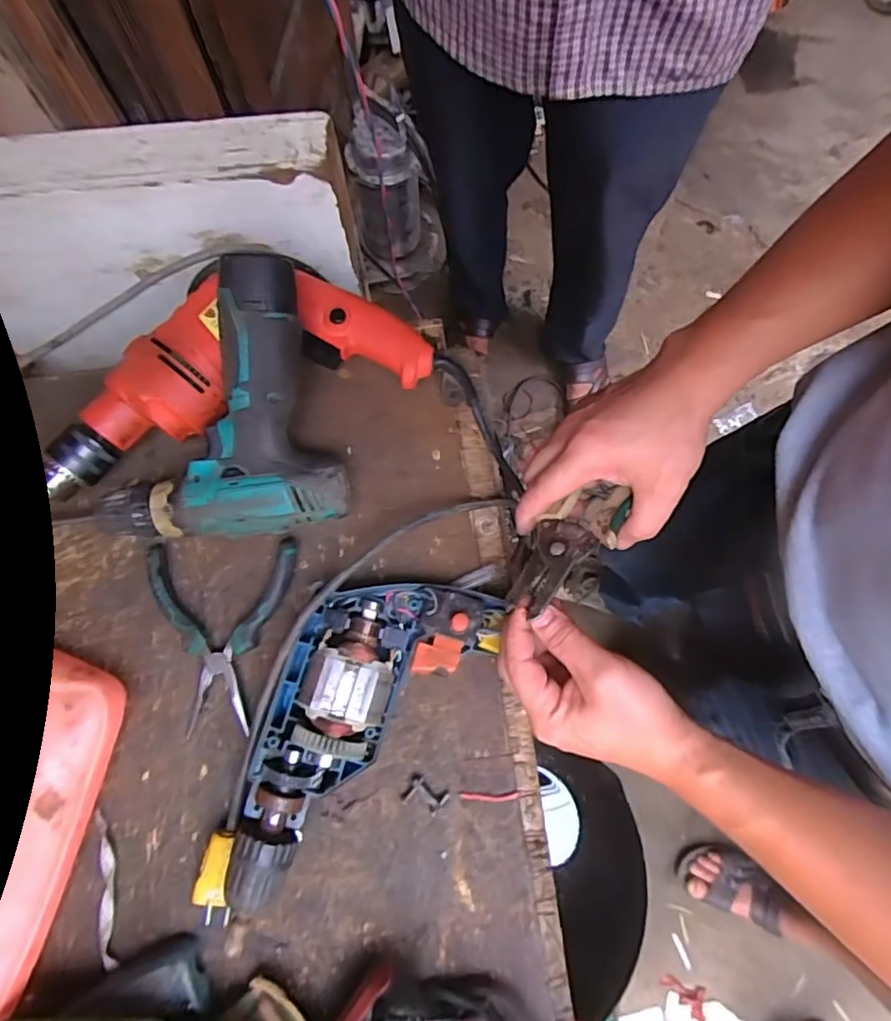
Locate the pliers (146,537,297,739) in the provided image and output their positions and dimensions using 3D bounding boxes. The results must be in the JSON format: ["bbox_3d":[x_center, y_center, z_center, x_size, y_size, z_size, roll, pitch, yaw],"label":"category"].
[{"bbox_3d":[-0.171,0.093,0.450,0.112,0.023,0.140,-3,75,-1],"label":"pliers"}]

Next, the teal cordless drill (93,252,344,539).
[{"bbox_3d":[-0.177,-0.072,0.446,0.180,0.060,0.190,-12,103,2],"label":"teal cordless drill"}]

